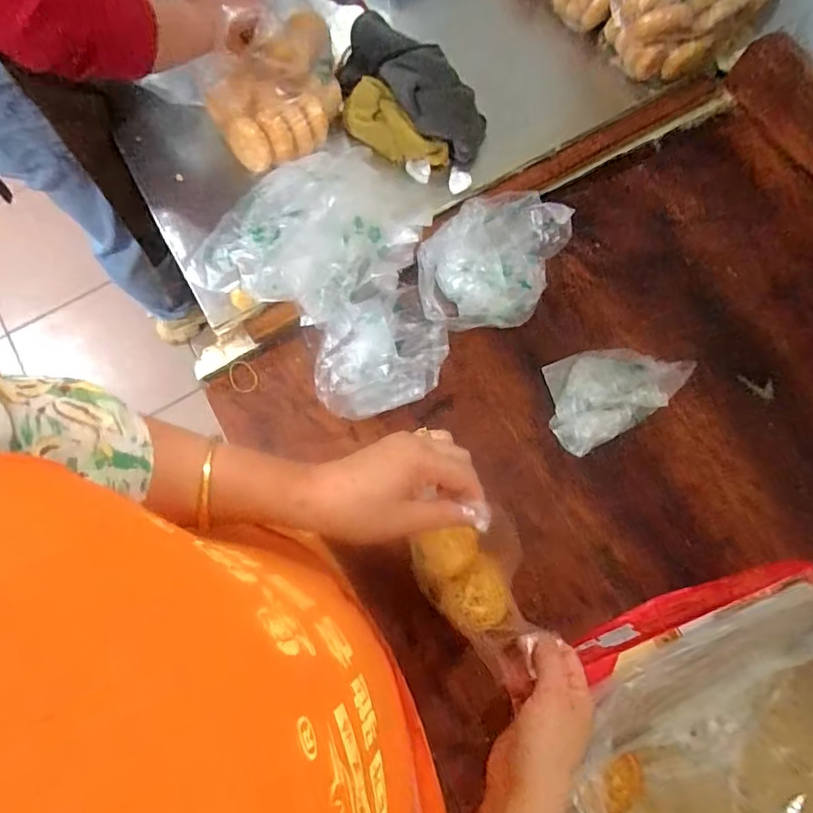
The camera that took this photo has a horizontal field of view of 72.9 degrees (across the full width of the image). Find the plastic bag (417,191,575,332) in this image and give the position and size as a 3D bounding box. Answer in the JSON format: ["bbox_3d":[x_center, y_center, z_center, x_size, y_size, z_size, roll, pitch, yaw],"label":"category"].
[{"bbox_3d":[0.106,-0.186,0.694,0.156,0.049,0.213,27,77,8],"label":"plastic bag"}]

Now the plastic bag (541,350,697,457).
[{"bbox_3d":[0.252,-0.026,0.677,0.191,0.045,0.112,-28,76,-6],"label":"plastic bag"}]

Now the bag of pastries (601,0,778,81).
[{"bbox_3d":[0.357,-0.489,0.685,0.198,0.142,0.100,1,75,2],"label":"bag of pastries"}]

